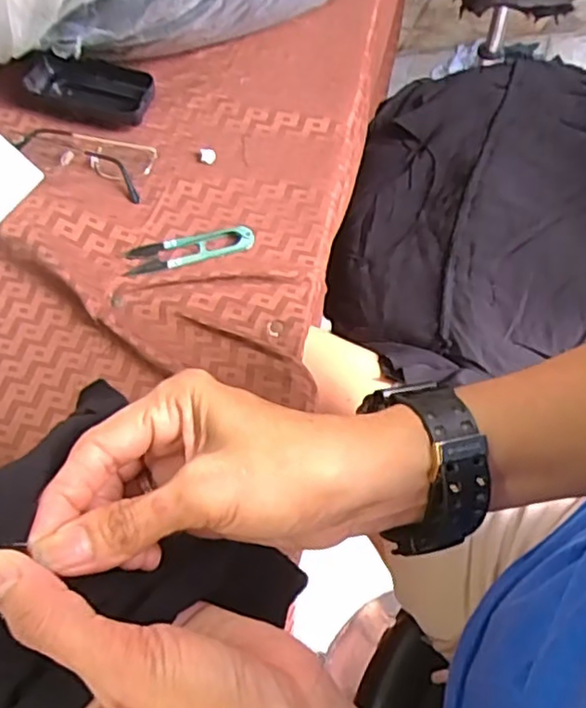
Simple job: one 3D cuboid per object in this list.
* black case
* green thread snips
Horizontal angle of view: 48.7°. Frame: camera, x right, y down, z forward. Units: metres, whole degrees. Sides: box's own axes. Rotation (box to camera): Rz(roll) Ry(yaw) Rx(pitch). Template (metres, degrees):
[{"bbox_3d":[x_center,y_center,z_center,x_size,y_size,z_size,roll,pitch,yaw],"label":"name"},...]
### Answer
[{"bbox_3d":[-0.177,-0.232,0.567,0.115,0.029,0.053,16,63,10],"label":"black case"},{"bbox_3d":[-0.080,-0.083,0.501,0.099,0.007,0.027,-13,62,-5],"label":"green thread snips"}]

